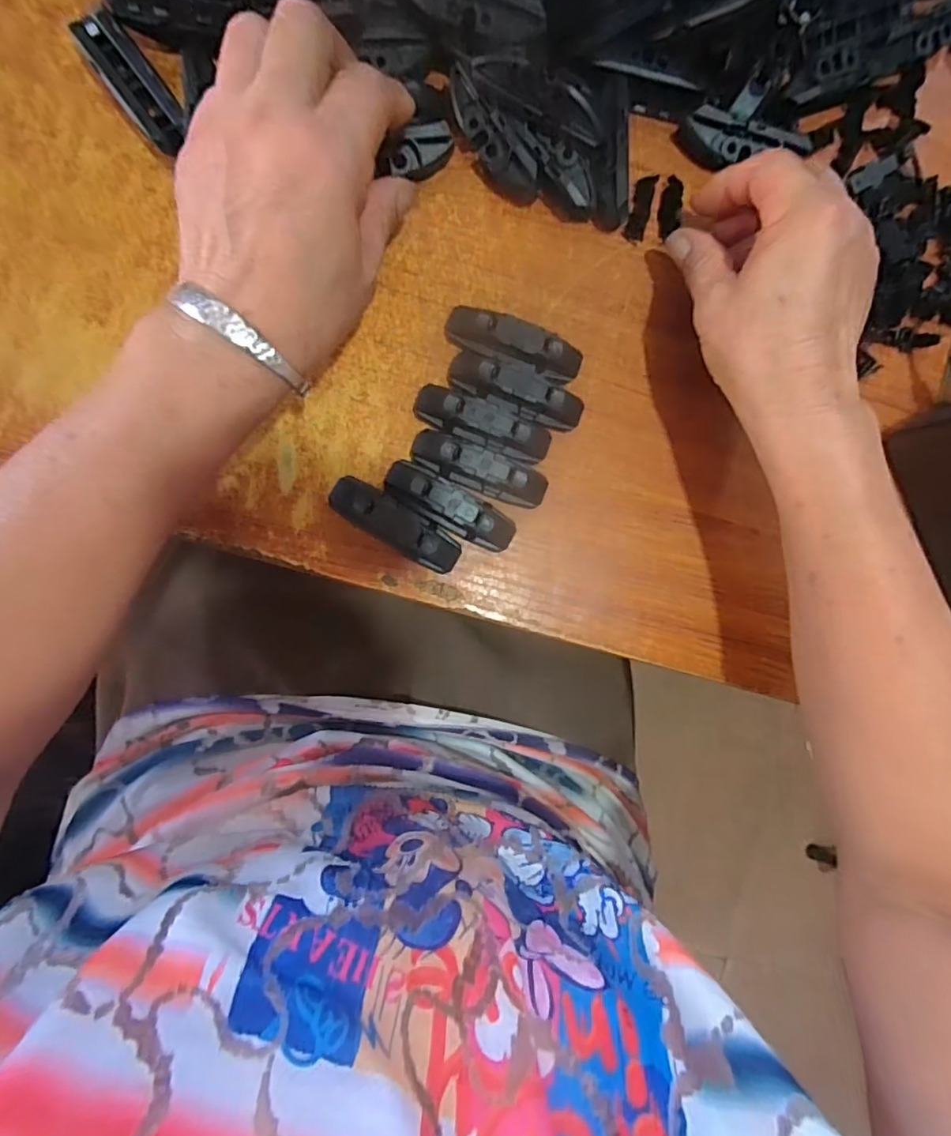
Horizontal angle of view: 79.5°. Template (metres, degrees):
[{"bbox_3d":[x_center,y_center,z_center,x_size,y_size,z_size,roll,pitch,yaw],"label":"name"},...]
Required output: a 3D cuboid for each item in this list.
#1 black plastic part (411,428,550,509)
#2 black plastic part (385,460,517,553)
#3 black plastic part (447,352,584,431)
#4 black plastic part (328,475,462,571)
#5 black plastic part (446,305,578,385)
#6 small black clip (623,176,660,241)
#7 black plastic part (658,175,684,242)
[{"bbox_3d":[0.002,-0.052,0.303,0.072,0.019,0.022,22,88,-7],"label":"black plastic part"},{"bbox_3d":[-0.013,-0.032,0.301,0.072,0.019,0.022,30,87,-7],"label":"black plastic part"},{"bbox_3d":[0.022,-0.095,0.305,0.073,0.020,0.023,19,88,-7],"label":"black plastic part"},{"bbox_3d":[-0.042,-0.022,0.297,0.072,0.020,0.021,33,87,-7],"label":"black plastic part"},{"bbox_3d":[0.021,-0.118,0.304,0.073,0.020,0.019,18,88,-7],"label":"black plastic part"},{"bbox_3d":[0.093,-0.201,0.320,0.011,0.005,0.035,15,89,-7],"label":"small black clip"},{"bbox_3d":[0.110,-0.201,0.321,0.012,0.004,0.033,9,96,-7],"label":"black plastic part"}]

